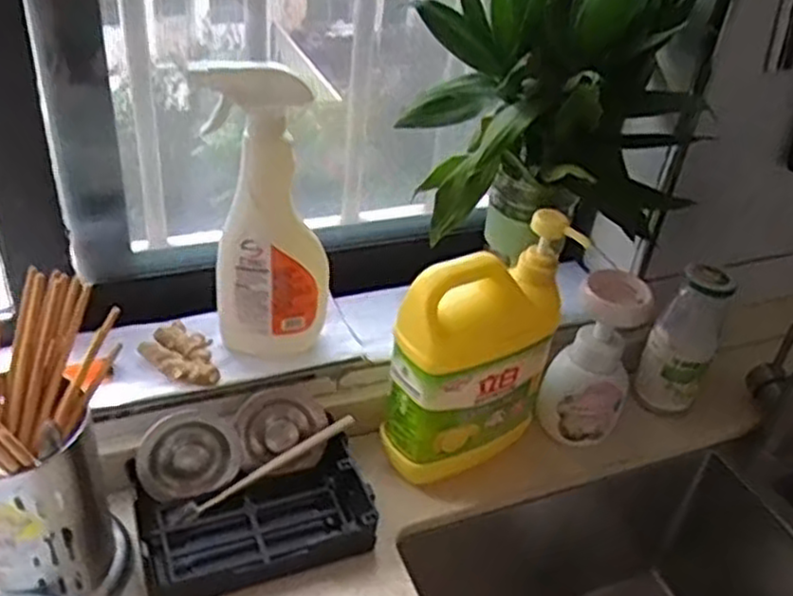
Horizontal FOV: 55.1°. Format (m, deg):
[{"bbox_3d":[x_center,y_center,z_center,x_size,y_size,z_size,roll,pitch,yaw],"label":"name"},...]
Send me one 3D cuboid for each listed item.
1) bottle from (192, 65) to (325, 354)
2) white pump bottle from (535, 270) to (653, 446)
[{"bbox_3d":[-0.107,-0.061,0.634,0.105,0.259,0.056,6,37,-1],"label":"bottle"},{"bbox_3d":[0.188,0.060,0.722,0.073,0.161,0.071,22,39,18],"label":"white pump bottle"}]

